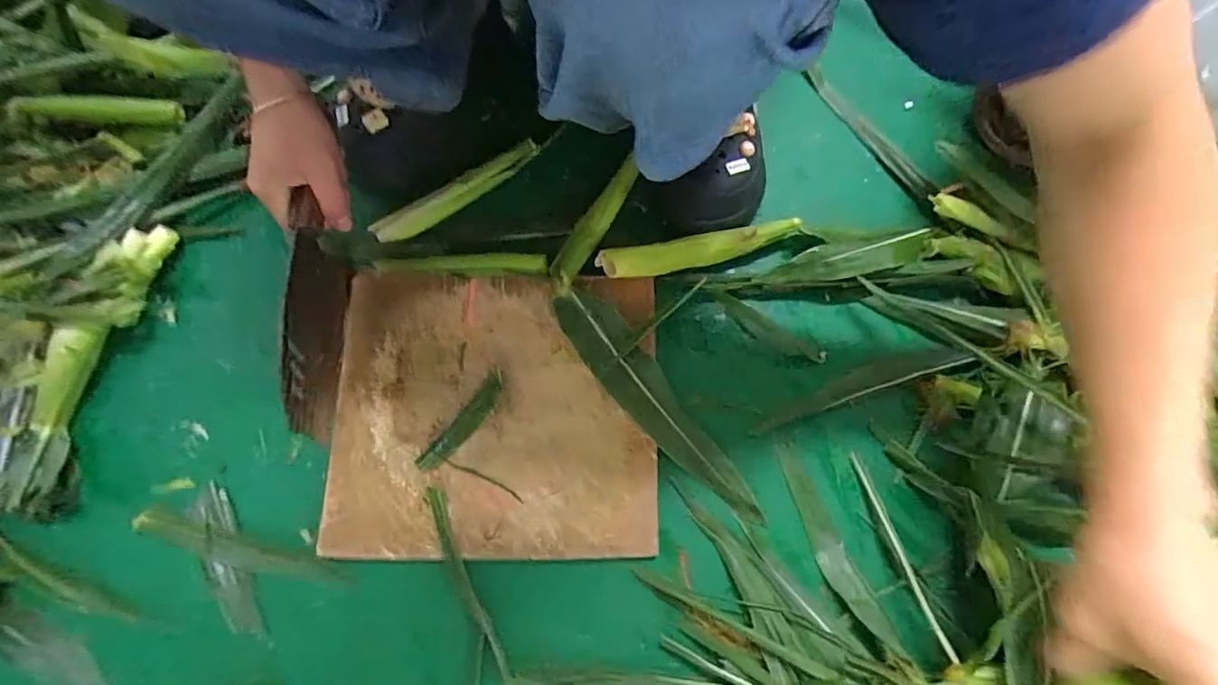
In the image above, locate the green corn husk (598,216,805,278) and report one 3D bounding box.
[{"bbox_3d":[0.087,-0.089,0.529,0.194,0.031,0.032,-9,76,-4],"label":"green corn husk"}]

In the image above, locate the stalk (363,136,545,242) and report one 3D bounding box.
[{"bbox_3d":[-0.156,-0.155,0.564,0.190,0.023,0.031,-31,78,-9],"label":"stalk"}]

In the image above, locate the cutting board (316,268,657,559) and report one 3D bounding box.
[{"bbox_3d":[-0.105,0.061,0.501,0.294,0.012,0.262,1,75,-2],"label":"cutting board"}]

